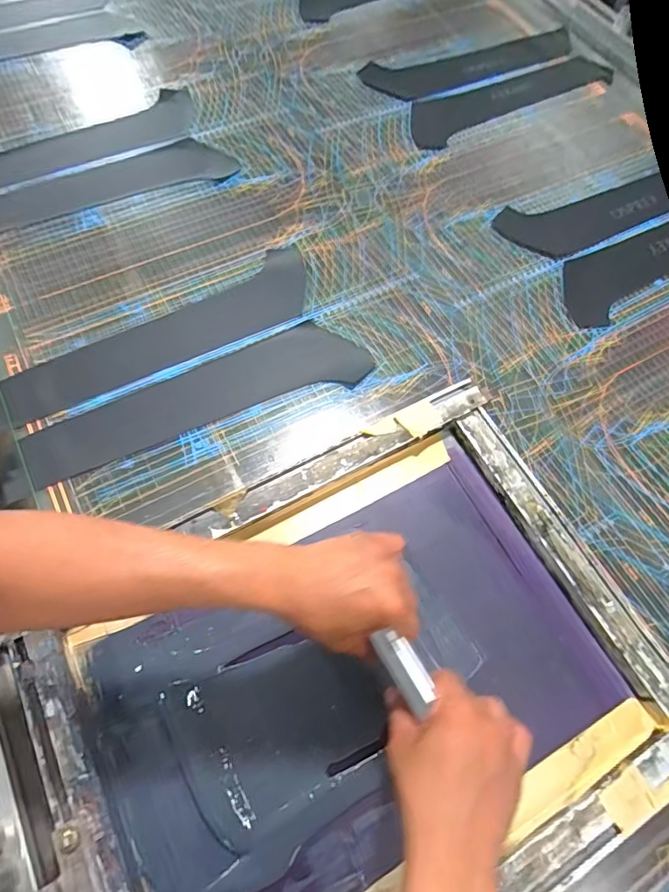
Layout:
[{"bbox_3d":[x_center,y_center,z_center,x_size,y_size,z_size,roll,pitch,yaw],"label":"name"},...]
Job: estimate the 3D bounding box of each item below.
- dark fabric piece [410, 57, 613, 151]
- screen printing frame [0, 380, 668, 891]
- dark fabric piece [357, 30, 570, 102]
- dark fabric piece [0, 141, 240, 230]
[{"bbox_3d":[0.301,-0.610,0.873,0.424,0.006,0.113,-26,69,-14],"label":"dark fabric piece"},{"bbox_3d":[0.020,0.214,0.464,0.527,0.032,0.413,-26,69,-14],"label":"screen printing frame"},{"bbox_3d":[0.251,-0.689,0.906,0.394,0.011,0.106,-17,67,-10],"label":"dark fabric piece"},{"bbox_3d":[-0.370,-0.376,0.733,0.435,0.010,0.096,-22,68,-12],"label":"dark fabric piece"}]

